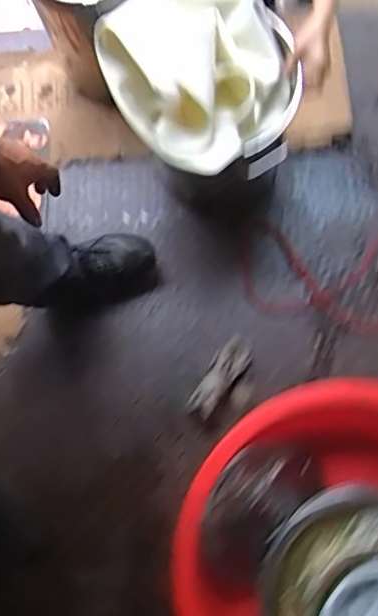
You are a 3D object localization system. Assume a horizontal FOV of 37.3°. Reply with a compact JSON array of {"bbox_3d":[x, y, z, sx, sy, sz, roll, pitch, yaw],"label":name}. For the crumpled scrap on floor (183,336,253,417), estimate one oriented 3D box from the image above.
[{"bbox_3d":[0.066,0.137,1.138,0.068,0.059,0.184,31,77,10],"label":"crumpled scrap on floor"}]

